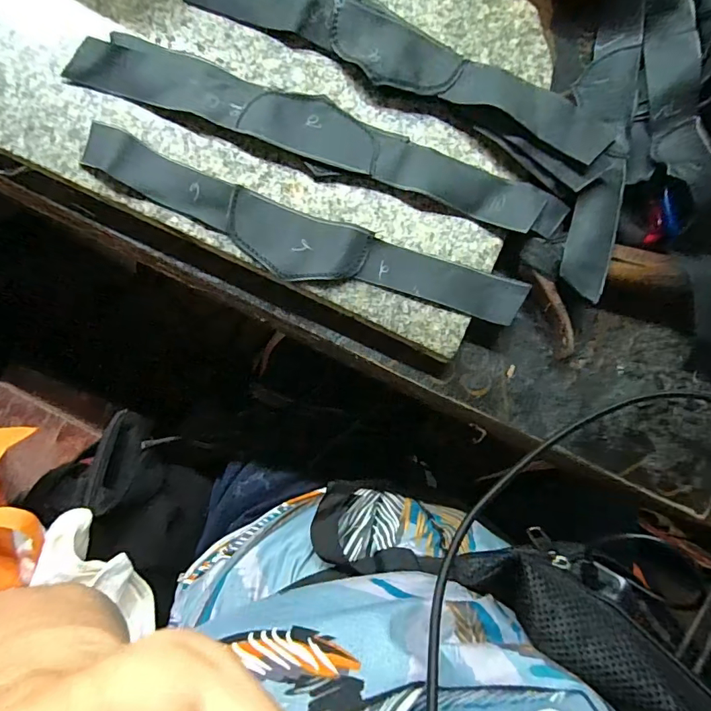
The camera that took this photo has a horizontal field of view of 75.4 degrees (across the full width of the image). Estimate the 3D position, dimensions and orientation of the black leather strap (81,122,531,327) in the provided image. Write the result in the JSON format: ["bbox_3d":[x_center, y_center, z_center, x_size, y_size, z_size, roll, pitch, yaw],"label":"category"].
[{"bbox_3d":[-0.033,-0.071,0.288,0.283,0.006,0.044,20,90,-2],"label":"black leather strap"}]

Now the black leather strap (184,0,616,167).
[{"bbox_3d":[0.024,-0.196,0.299,0.288,0.026,0.041,27,83,0],"label":"black leather strap"}]

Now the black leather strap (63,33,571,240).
[{"bbox_3d":[-0.021,-0.141,0.296,0.316,0.008,0.044,21,77,-1],"label":"black leather strap"}]

